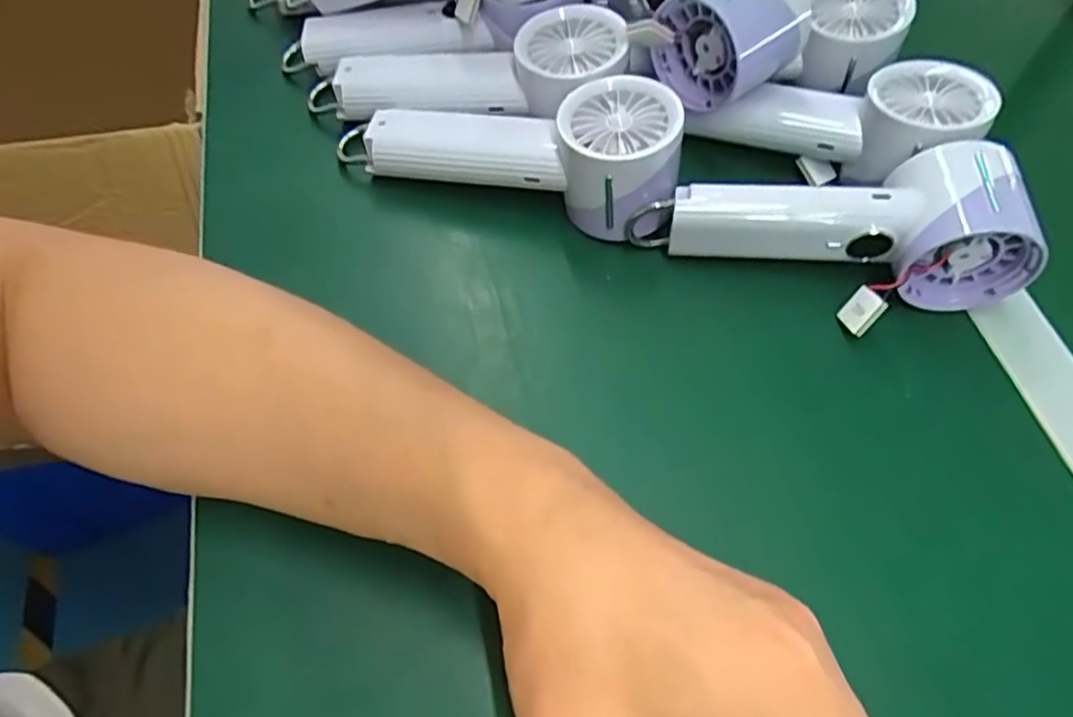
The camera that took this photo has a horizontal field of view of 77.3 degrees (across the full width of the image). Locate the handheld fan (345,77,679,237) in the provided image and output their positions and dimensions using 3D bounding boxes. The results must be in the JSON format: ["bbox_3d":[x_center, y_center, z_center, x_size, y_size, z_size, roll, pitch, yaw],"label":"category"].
[{"bbox_3d":[-0.018,-0.113,0.376,0.196,0.060,0.060,8,59,18],"label":"handheld fan"}]

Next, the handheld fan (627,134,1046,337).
[{"bbox_3d":[0.149,-0.059,0.336,0.179,0.069,0.070,-3,59,-3],"label":"handheld fan"}]

